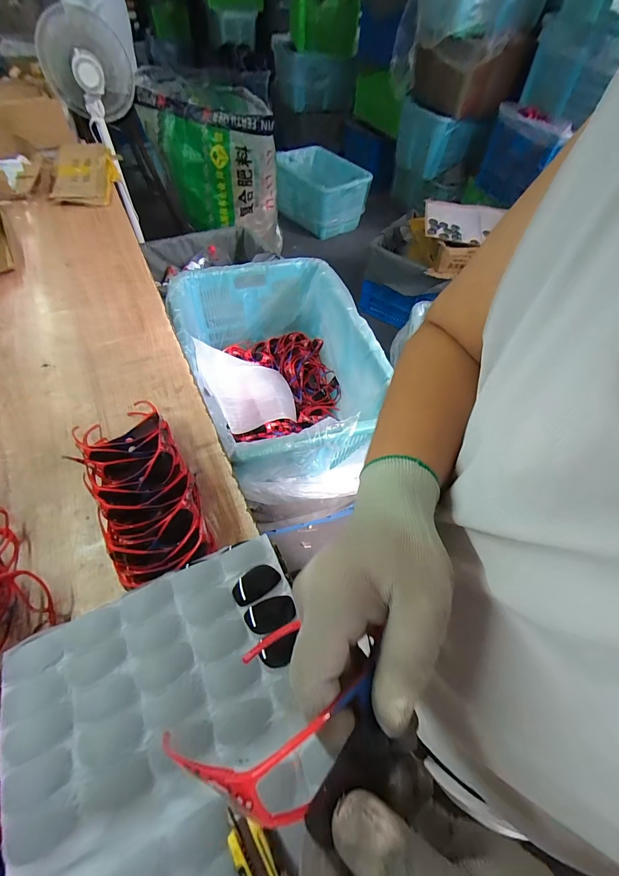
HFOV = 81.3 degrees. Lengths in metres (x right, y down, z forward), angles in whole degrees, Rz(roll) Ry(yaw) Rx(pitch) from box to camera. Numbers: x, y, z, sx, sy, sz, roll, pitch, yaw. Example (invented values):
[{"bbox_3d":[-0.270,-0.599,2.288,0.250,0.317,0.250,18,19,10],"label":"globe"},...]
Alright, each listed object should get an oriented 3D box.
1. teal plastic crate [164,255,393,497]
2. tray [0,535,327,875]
[{"bbox_3d":[-0.079,-0.160,0.996,0.448,0.293,0.671,-14,57,-14],"label":"teal plastic crate"},{"bbox_3d":[-0.099,0.325,0.319,0.278,0.041,0.399,-19,59,-17],"label":"tray"}]

